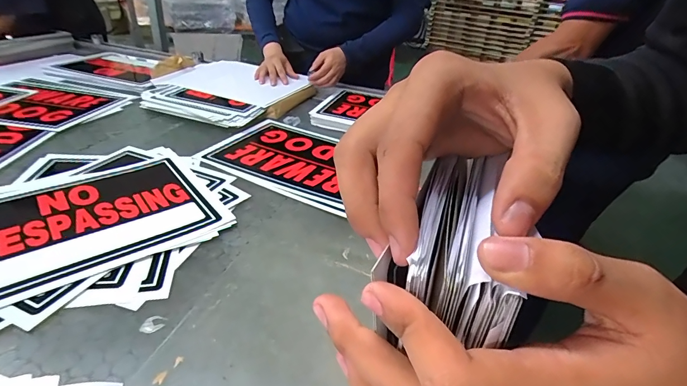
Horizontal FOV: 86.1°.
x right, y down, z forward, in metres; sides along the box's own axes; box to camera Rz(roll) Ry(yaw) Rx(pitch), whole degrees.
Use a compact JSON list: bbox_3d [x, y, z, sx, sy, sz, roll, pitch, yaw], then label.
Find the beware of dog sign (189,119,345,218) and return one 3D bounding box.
[{"bbox_3d":[-0.096,-0.075,0.750,0.321,0.009,0.251,20,36,23],"label":"beware of dog sign"}]

